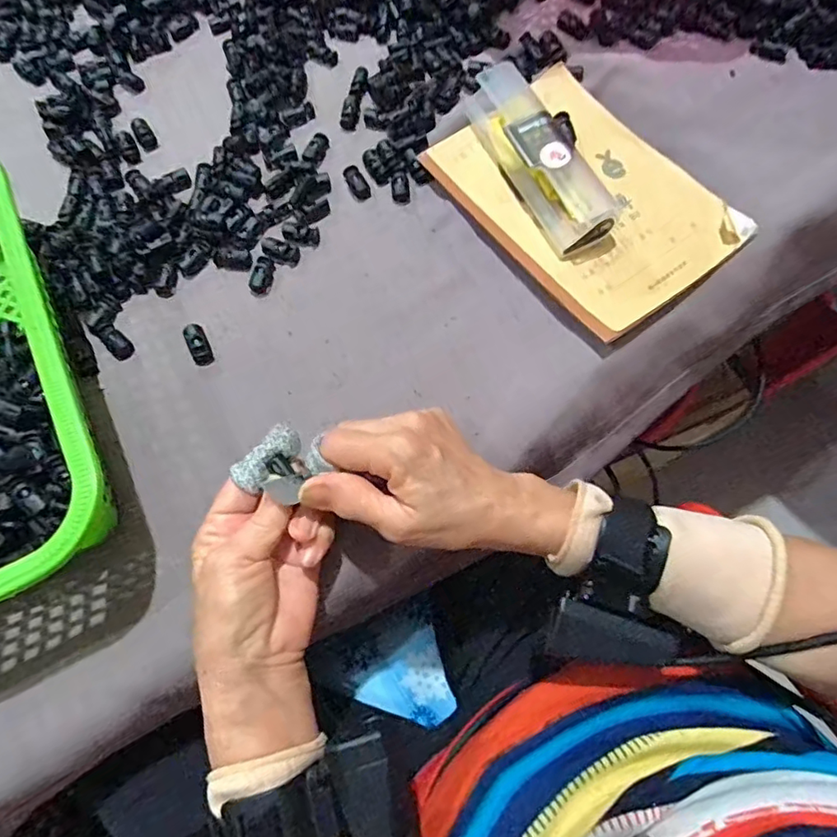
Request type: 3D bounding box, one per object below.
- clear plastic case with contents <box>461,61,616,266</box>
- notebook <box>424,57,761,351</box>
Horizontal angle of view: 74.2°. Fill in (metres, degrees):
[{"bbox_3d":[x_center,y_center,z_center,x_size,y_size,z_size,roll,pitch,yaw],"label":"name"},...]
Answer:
[{"bbox_3d":[0.085,-0.194,0.402,0.041,0.032,0.158,-24,71,-8],"label":"clear plastic case with contents"},{"bbox_3d":[0.120,-0.165,0.410,0.145,0.026,0.205,-35,73,-11],"label":"notebook"}]

